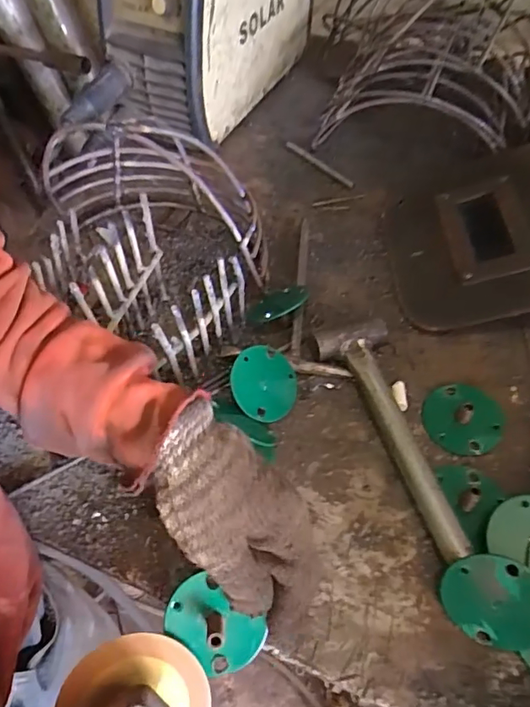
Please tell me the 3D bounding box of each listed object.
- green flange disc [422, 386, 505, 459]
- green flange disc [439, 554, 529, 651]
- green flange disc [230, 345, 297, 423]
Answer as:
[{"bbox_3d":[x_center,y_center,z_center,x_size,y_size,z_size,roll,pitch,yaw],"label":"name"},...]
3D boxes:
[{"bbox_3d":[0.178,0.053,0.434,0.067,0.024,0.071,0,56,0],"label":"green flange disc"},{"bbox_3d":[0.154,0.166,0.326,0.065,0.067,0.004,22,19,24],"label":"green flange disc"},{"bbox_3d":[-0.001,0.027,0.445,0.065,0.005,0.068,10,69,-27],"label":"green flange disc"}]

